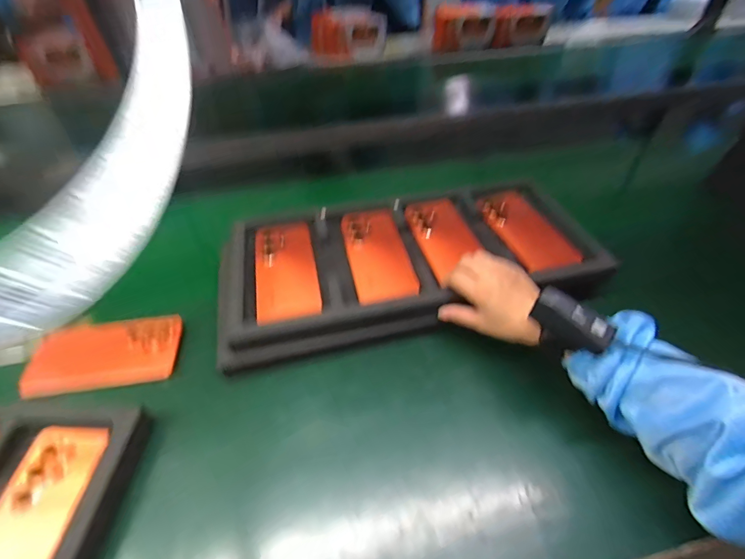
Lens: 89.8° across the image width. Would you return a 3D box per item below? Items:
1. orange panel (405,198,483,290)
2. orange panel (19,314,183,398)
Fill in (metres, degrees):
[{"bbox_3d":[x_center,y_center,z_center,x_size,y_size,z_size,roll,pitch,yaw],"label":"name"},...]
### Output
[{"bbox_3d":[0.105,-0.066,0.537,0.084,0.016,0.161,-12,47,-9],"label":"orange panel"},{"bbox_3d":[-0.326,0.092,0.457,0.163,0.019,0.086,-8,46,-6],"label":"orange panel"}]

